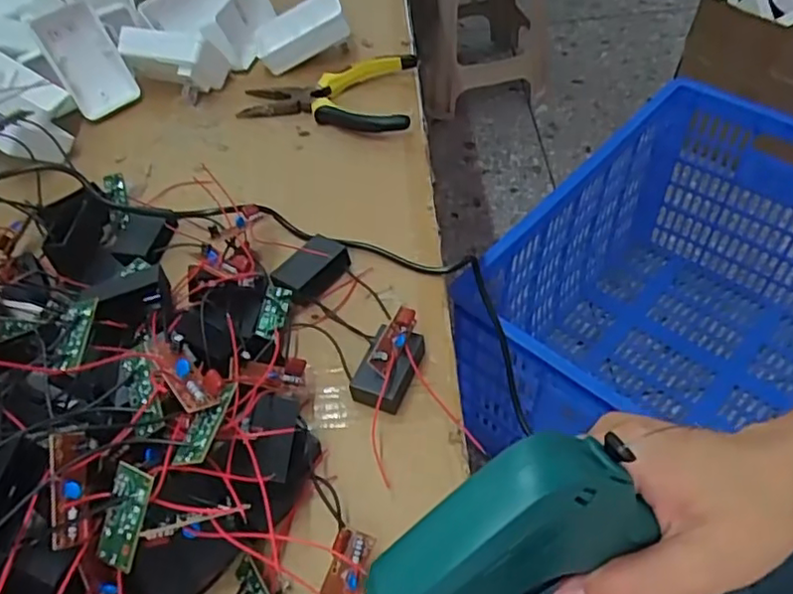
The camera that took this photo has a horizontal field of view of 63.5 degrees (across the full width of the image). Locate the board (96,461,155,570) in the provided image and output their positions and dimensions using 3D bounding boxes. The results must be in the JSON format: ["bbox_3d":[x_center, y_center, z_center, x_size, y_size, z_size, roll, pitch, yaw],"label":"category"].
[{"bbox_3d":[-0.110,0.089,0.259,0.016,0.045,0.007,22,12,21],"label":"board"}]

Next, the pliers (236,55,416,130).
[{"bbox_3d":[-0.063,-0.176,0.563,0.151,0.023,0.089,1,51,7],"label":"pliers"}]

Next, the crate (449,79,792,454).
[{"bbox_3d":[0.469,0.035,1.067,0.460,0.399,0.674,35,62,29],"label":"crate"}]

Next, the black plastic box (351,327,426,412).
[{"bbox_3d":[-0.004,0.040,0.381,0.031,0.024,0.049,16,55,18],"label":"black plastic box"}]

